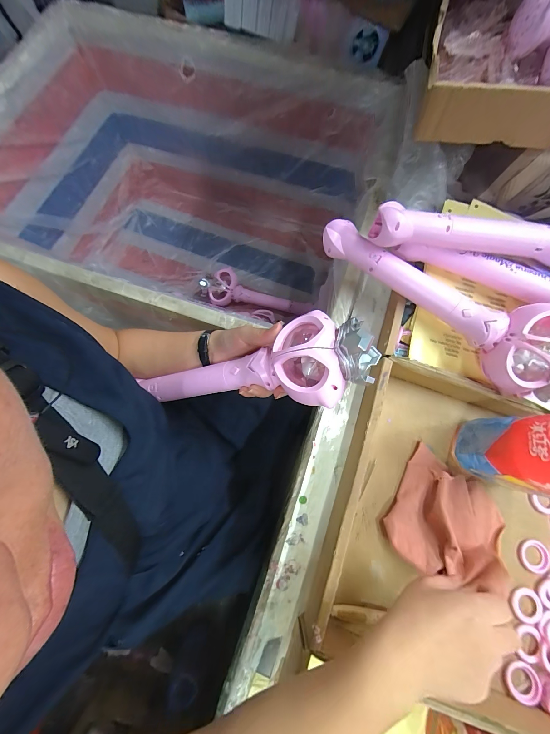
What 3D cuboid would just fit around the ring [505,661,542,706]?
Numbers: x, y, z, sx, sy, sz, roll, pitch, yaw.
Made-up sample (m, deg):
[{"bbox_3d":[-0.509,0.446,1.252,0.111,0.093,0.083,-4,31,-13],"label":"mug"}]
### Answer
[{"bbox_3d":[0.290,0.370,0.313,0.035,0.008,0.038,0,75,-1],"label":"ring"}]

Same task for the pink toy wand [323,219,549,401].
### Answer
[{"bbox_3d":[0.222,-0.096,0.353,0.347,0.063,0.106,36,78,8],"label":"pink toy wand"}]

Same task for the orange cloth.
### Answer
[{"bbox_3d":[0.222,0.195,0.337,0.133,0.041,0.133,30,77,7],"label":"orange cloth"}]

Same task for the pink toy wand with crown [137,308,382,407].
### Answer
[{"bbox_3d":[-0.046,0.006,0.320,0.313,0.046,0.091,-11,73,28],"label":"pink toy wand with crown"}]

